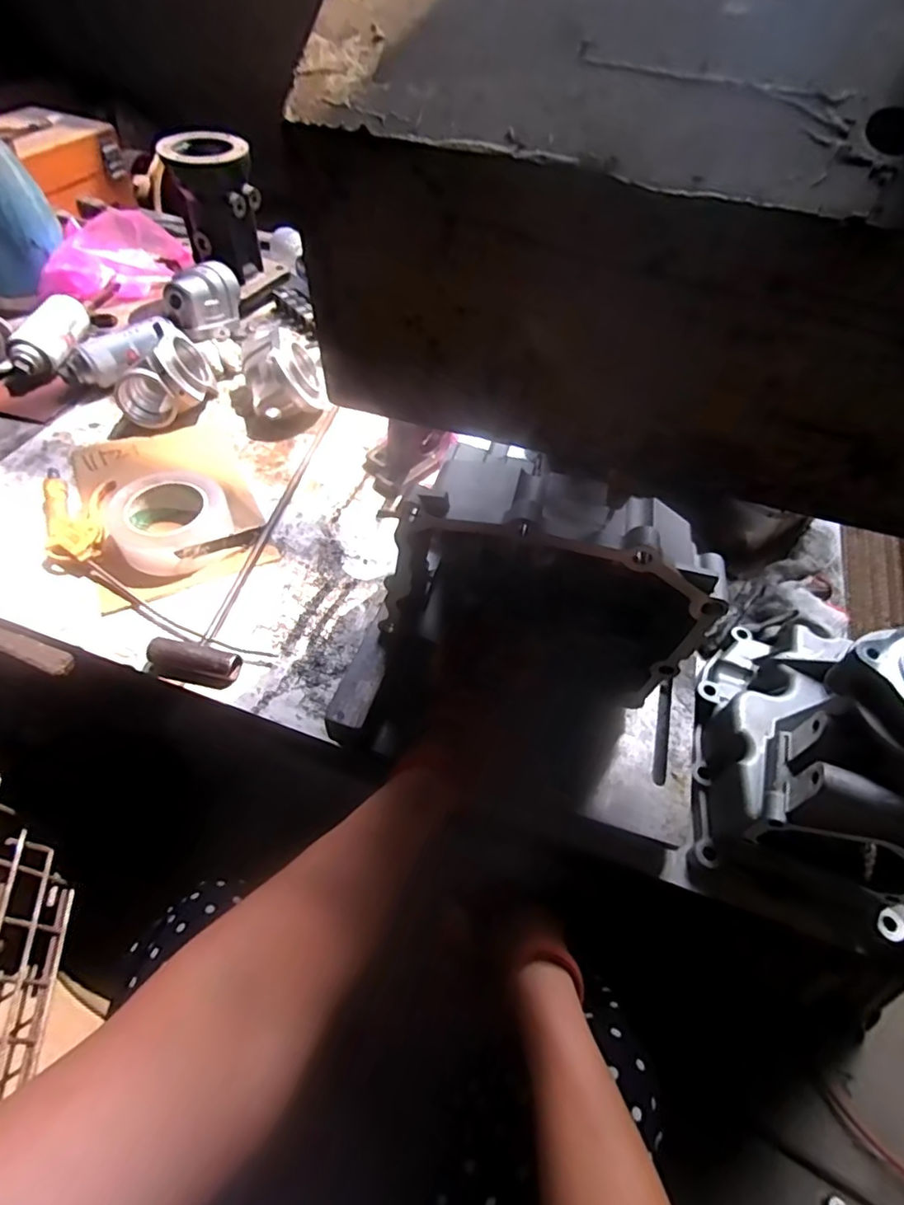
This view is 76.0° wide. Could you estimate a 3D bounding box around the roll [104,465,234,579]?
[{"bbox_3d":[-0.308,-0.091,0.637,0.120,0.045,0.130,2,53,-2],"label":"roll"}]

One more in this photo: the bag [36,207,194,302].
[{"bbox_3d":[-0.574,-0.580,0.971,0.248,0.108,0.092,-33,61,-25],"label":"bag"}]

